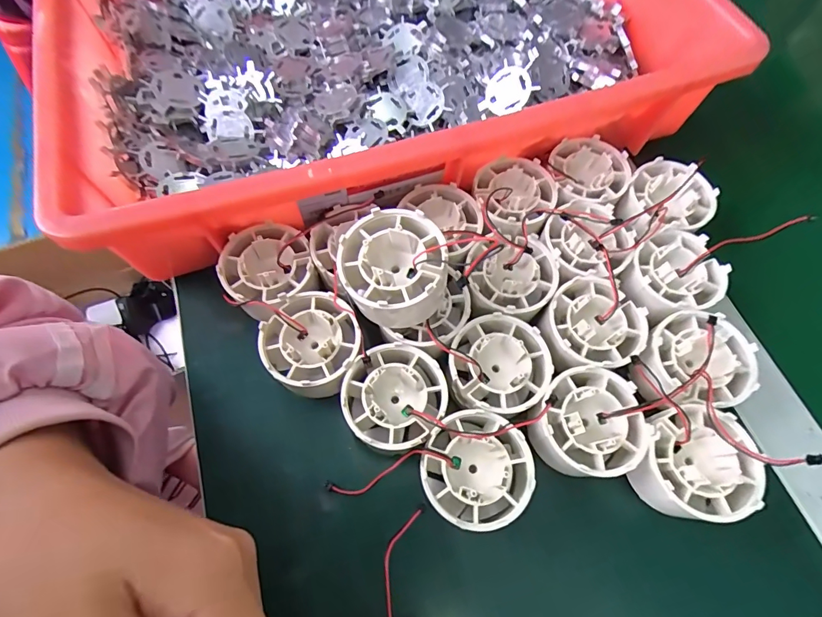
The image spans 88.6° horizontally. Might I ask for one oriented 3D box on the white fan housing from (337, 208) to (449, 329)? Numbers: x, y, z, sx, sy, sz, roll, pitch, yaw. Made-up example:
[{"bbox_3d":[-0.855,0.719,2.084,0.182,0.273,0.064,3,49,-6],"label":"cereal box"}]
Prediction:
[{"bbox_3d":[-0.009,-0.016,0.212,0.051,0.042,0.054,-3,66,-3],"label":"white fan housing"}]

